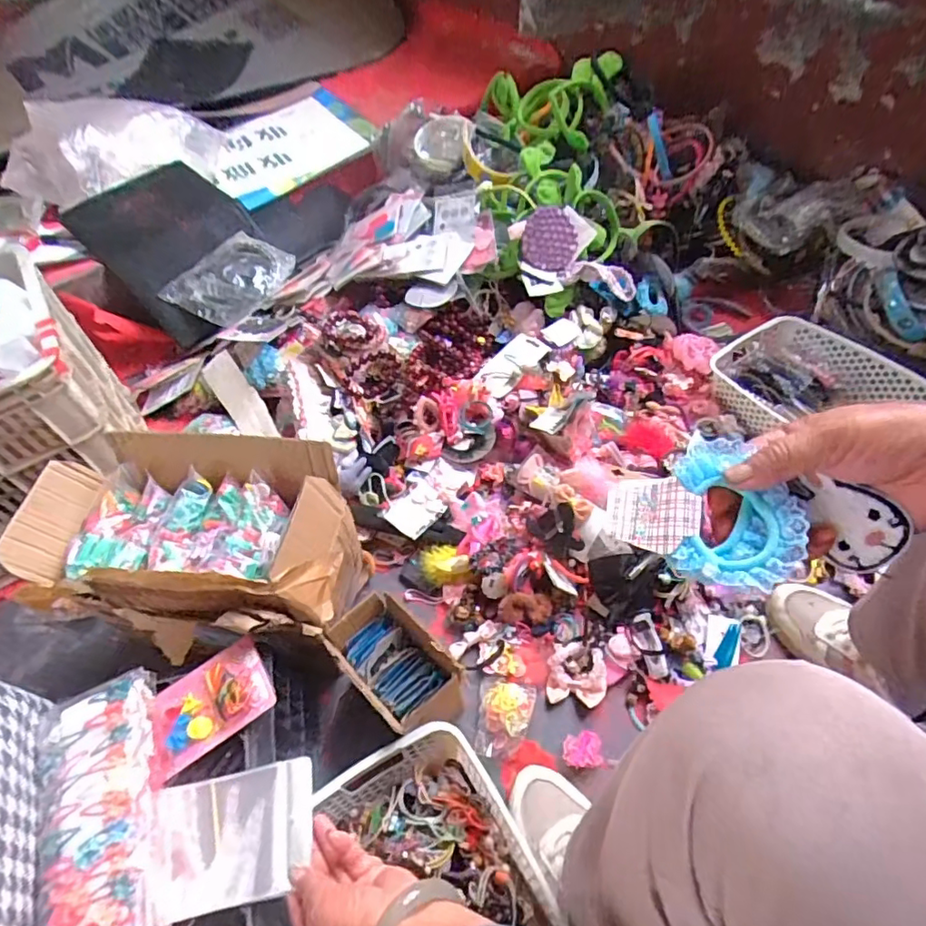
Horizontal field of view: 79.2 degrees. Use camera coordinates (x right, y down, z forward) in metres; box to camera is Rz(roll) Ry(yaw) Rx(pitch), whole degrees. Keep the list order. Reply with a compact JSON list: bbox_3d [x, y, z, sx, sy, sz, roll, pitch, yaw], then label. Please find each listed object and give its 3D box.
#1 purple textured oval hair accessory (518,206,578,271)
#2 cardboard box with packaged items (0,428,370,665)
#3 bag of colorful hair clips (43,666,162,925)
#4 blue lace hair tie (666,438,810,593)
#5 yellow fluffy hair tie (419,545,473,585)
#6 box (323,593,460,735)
[{"bbox_3d":[0.146,-0.376,0.942,0.093,0.096,0.014,-7,20,-7],"label":"purple textured oval hair accessory"},{"bbox_3d":[-0.300,0.095,0.653,0.347,0.185,0.202,6,54,9],"label":"cardboard box with packaged items"},{"bbox_3d":[-0.284,0.288,0.436,0.088,0.041,0.232,-19,54,-9],"label":"bag of colorful hair clips"},{"bbox_3d":[0.152,0.029,0.312,0.065,0.024,0.082,6,71,17],"label":"blue lace hair tie"},{"bbox_3d":[-0.025,0.132,0.766,0.067,0.034,0.059,-4,53,2],"label":"yellow fluffy hair tie"},{"bbox_3d":[-0.075,0.243,0.651,0.087,0.100,0.153,-39,59,-22],"label":"box"}]

